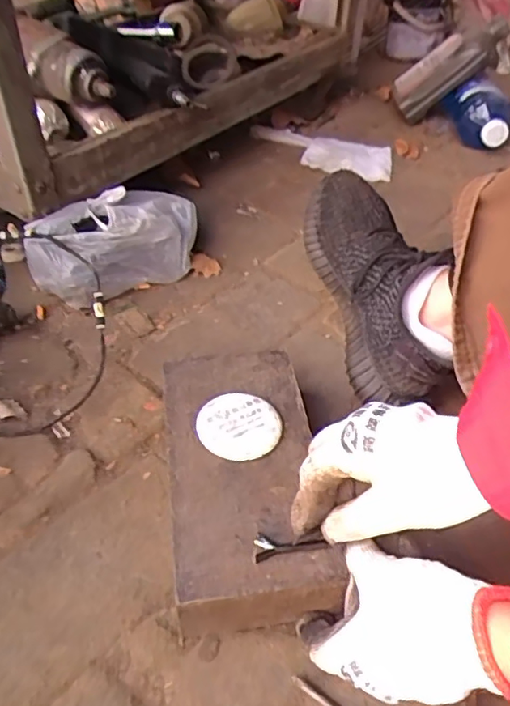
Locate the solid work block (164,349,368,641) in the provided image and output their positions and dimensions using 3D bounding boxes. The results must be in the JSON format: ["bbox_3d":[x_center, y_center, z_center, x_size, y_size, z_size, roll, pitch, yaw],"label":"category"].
[{"bbox_3d":[-0.011,0.099,0.461,0.110,0.066,0.219,-4,45,-8],"label":"solid work block"}]

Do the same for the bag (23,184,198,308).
[{"bbox_3d":[-0.152,-0.124,0.656,0.092,0.103,0.198,34,52,27],"label":"bag"}]

